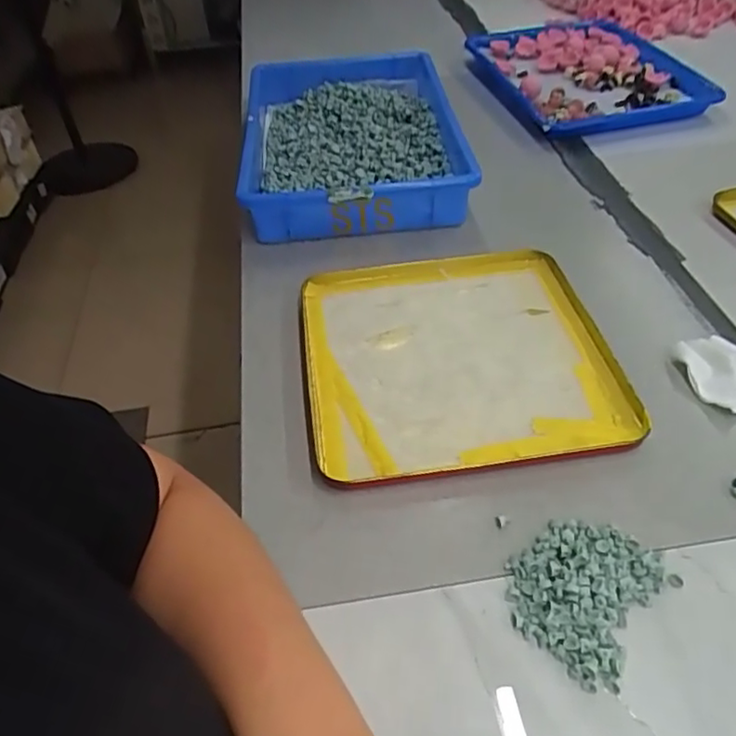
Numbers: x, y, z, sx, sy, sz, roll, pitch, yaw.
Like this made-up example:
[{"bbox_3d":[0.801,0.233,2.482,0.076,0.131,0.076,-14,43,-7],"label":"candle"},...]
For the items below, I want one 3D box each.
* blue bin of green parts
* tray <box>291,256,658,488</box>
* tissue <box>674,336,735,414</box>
[{"bbox_3d":[-0.023,-0.302,0.795,0.259,0.070,0.447,-6,44,1],"label":"blue bin of green parts"},{"bbox_3d":[0.069,-0.012,0.520,0.237,0.019,0.244,-9,44,-2],"label":"tray"},{"bbox_3d":[0.282,0.002,0.486,0.071,0.016,0.074,-16,45,-9],"label":"tissue"}]

